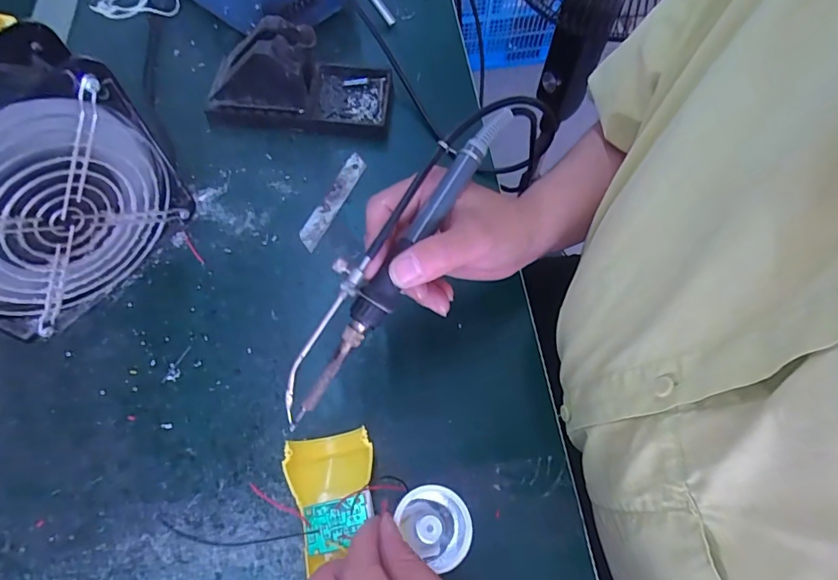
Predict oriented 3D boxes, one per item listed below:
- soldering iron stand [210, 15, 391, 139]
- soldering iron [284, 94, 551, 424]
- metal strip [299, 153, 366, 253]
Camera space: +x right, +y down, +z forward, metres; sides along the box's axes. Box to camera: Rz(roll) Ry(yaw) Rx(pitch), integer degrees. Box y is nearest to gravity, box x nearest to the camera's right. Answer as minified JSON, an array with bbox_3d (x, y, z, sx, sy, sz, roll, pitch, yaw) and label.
[{"bbox_3d":[-0.106,-0.189,0.418,0.154,0.077,0.074,2,63,0],"label":"soldering iron stand"},{"bbox_3d":[-0.005,-0.026,0.267,0.037,0.031,0.222,33,83,16],"label":"soldering iron"},{"bbox_3d":[-0.071,-0.076,0.400,0.017,0.004,0.100,23,65,10],"label":"metal strip"}]

